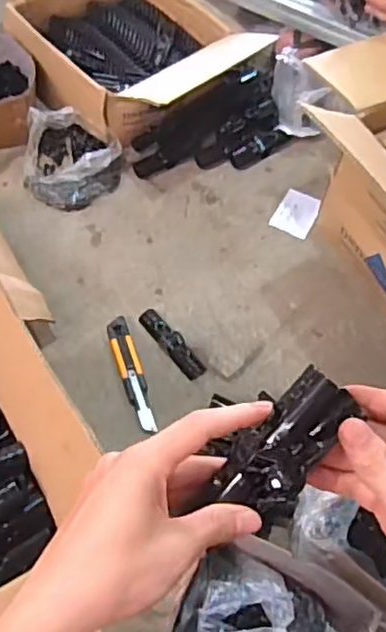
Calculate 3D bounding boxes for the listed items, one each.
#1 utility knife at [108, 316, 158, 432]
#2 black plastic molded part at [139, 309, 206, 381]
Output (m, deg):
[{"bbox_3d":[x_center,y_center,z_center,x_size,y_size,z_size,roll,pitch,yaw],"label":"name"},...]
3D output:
[{"bbox_3d":[-0.090,0.080,0.955,0.033,0.014,0.181,-13,60,-12],"label":"utility knife"},{"bbox_3d":[-0.033,0.039,0.990,0.035,0.017,0.141,-32,65,-22],"label":"black plastic molded part"}]

